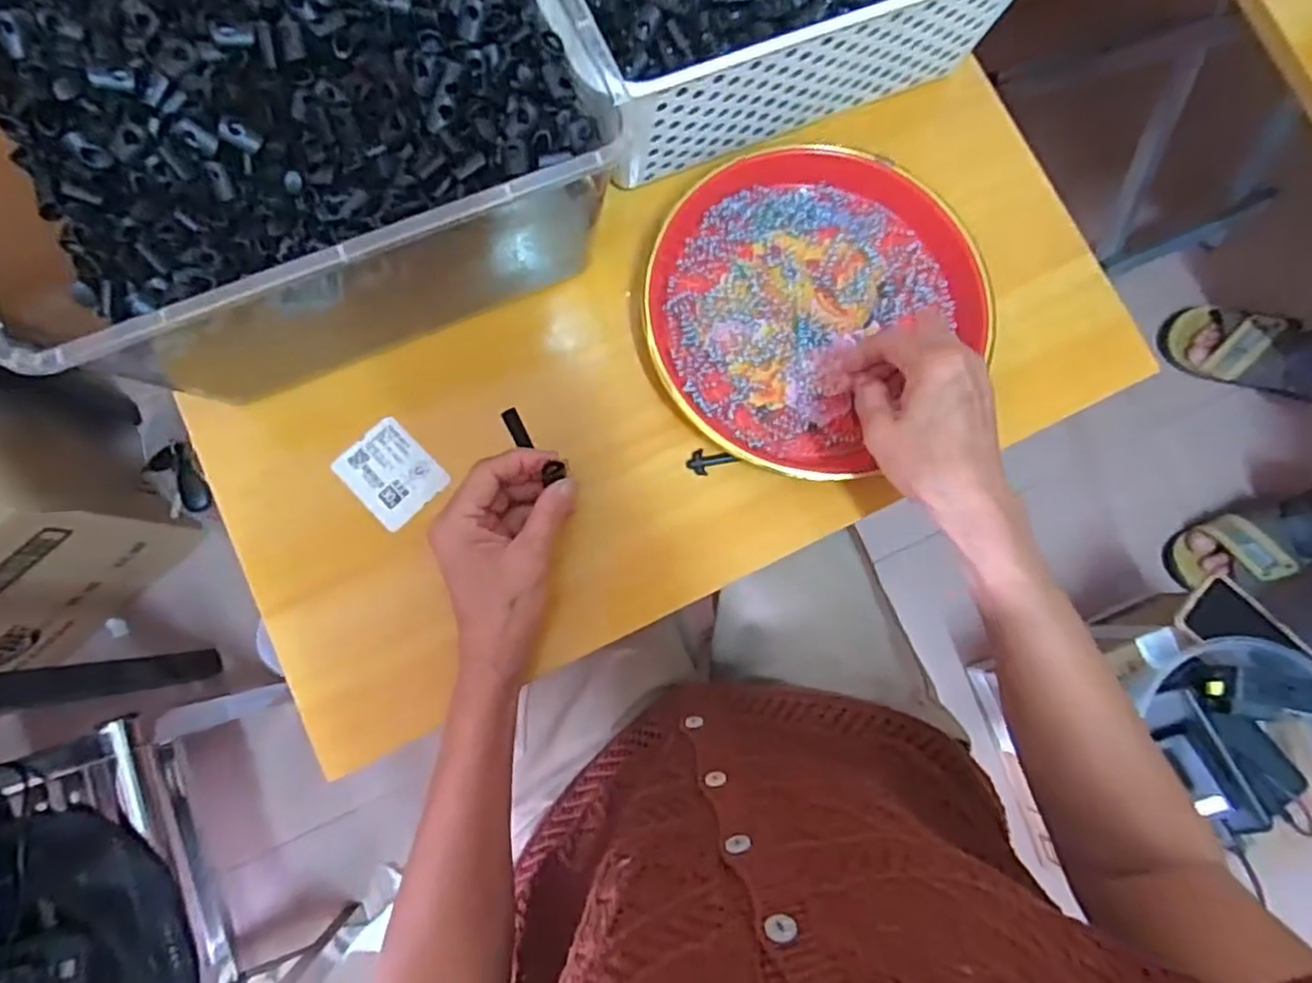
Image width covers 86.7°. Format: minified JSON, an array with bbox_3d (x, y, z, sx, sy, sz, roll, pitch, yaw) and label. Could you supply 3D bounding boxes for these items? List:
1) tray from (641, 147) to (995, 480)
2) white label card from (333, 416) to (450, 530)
[{"bbox_3d":[0.094,-0.123,0.452,0.197,0.027,0.210,1,82,-4],"label":"tray"},{"bbox_3d":[-0.165,-0.012,0.434,0.049,0.004,0.058,-44,88,-14],"label":"white label card"}]

